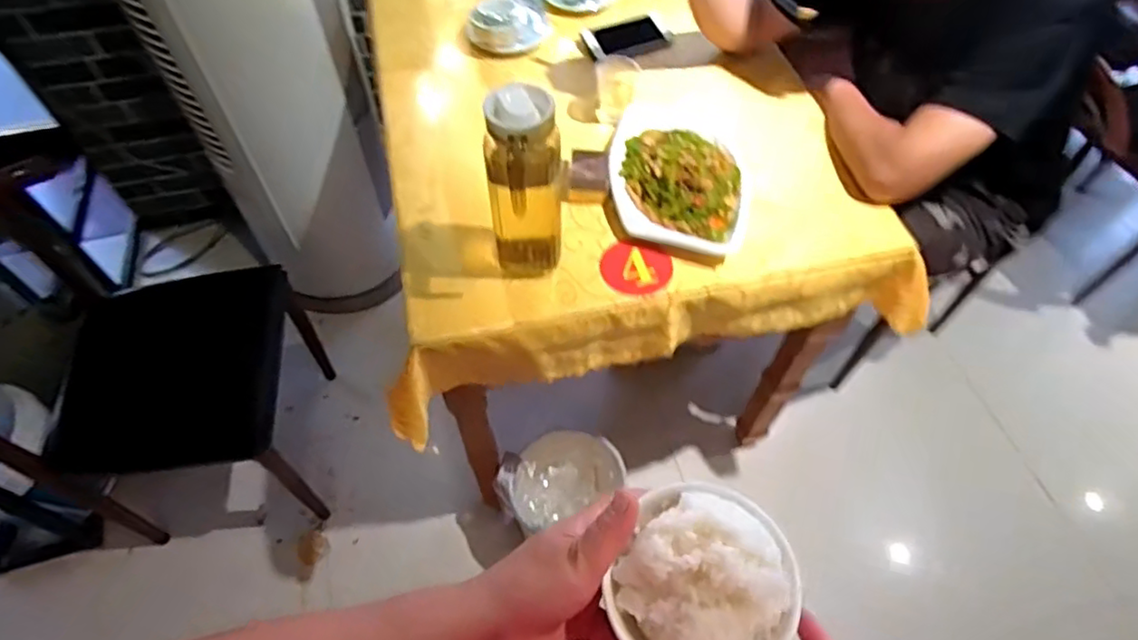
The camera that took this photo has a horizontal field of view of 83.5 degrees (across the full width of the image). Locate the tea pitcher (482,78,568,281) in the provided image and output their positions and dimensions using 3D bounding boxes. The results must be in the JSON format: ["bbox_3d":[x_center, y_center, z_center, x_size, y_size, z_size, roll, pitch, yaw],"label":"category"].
[{"bbox_3d":[-0.051,-0.145,0.748,0.084,0.240,0.101,-2,58,-6],"label":"tea pitcher"}]

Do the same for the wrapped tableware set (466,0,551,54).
[{"bbox_3d":[-0.101,-0.513,1.084,0.121,0.060,0.129,31,60,14],"label":"wrapped tableware set"}]

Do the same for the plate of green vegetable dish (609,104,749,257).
[{"bbox_3d":[0.157,-0.218,0.898,0.202,0.062,0.253,14,57,4],"label":"plate of green vegetable dish"}]

